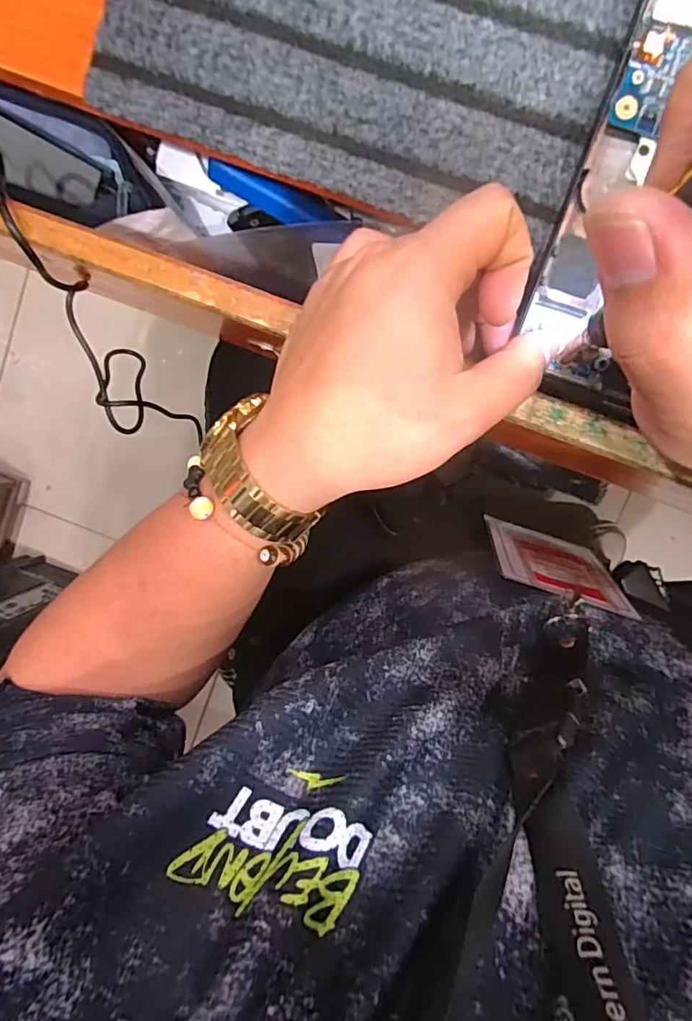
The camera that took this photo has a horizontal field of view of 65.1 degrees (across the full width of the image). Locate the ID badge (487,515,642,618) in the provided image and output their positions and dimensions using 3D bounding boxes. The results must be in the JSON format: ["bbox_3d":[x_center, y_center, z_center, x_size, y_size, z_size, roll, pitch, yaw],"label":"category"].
[{"bbox_3d":[0.155,0.038,0.408,0.093,0.126,0.004,18,109,4],"label":"ID badge"}]

